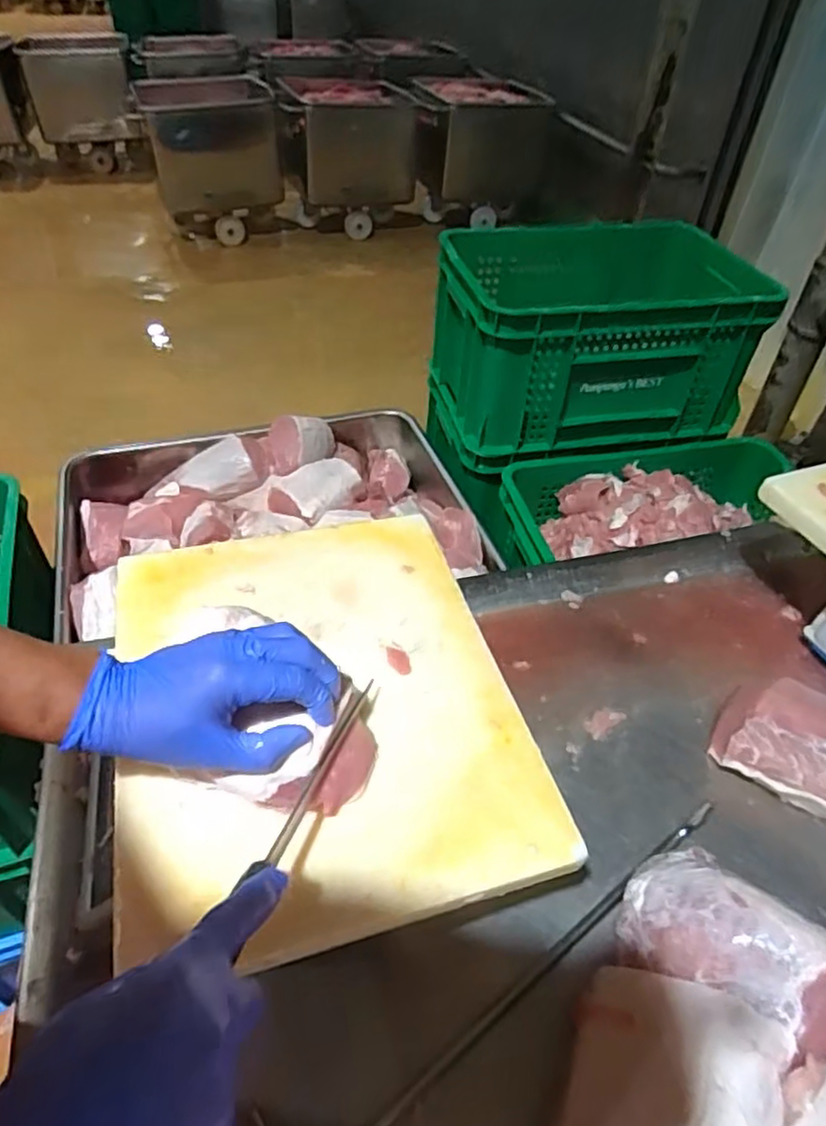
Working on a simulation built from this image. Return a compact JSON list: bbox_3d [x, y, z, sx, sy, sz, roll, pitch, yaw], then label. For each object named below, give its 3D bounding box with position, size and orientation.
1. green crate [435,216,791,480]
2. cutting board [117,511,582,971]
[{"bbox_3d":[0.322,-0.403,1.213,0.510,0.280,0.349,-9,45,-13],"label":"green crate"},{"bbox_3d":[-0.081,0.109,0.546,0.300,0.036,0.367,-10,45,-14],"label":"cutting board"}]

